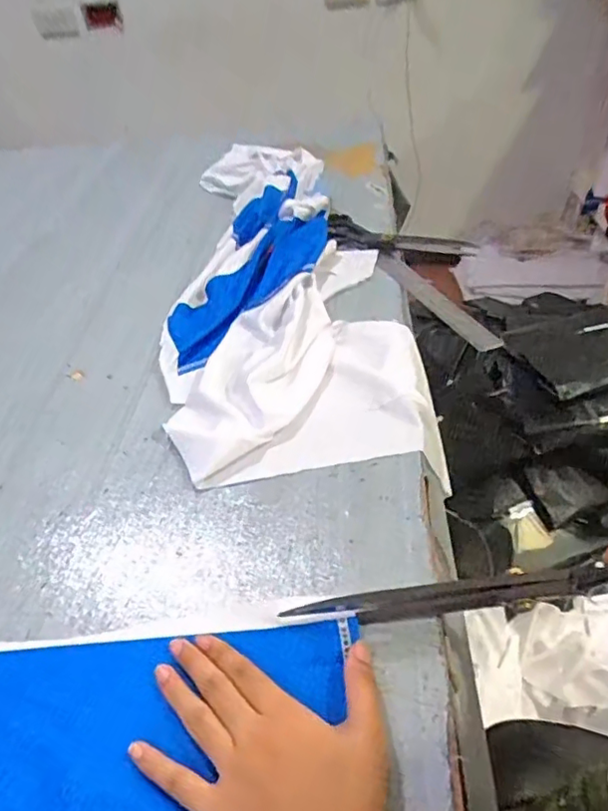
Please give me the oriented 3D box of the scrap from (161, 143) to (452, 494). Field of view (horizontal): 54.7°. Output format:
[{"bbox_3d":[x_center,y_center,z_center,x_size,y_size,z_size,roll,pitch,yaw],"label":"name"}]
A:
[{"bbox_3d":[-0.051,-0.216,0.789,0.252,0.042,0.830,-8,40,-3],"label":"scrap"}]

